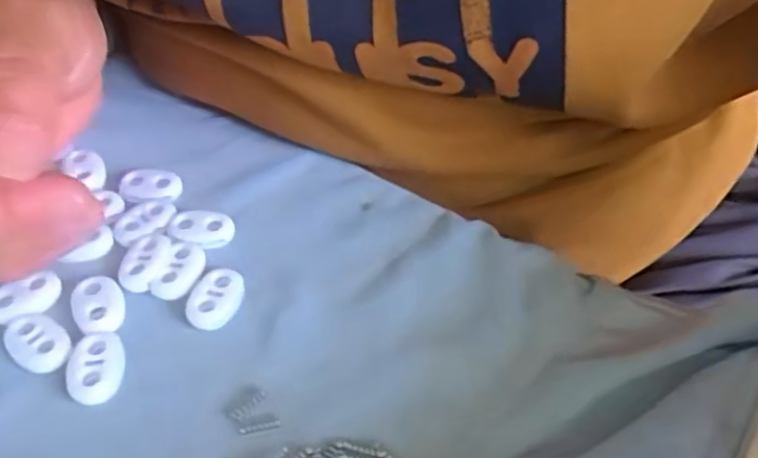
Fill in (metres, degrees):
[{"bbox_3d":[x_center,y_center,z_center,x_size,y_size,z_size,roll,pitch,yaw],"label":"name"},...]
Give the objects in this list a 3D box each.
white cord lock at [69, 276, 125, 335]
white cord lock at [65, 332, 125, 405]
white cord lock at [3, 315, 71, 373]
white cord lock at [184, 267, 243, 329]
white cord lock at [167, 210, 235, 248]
[{"bbox_3d":[-0.087,0.023,0.206,0.015,0.004,0.021,-16,50,-14],"label":"white cord lock"},{"bbox_3d":[-0.082,0.040,0.194,0.014,0.005,0.022,-5,49,-5],"label":"white cord lock"},{"bbox_3d":[-0.101,0.032,0.197,0.023,0.004,0.014,33,56,25],"label":"white cord lock"},{"bbox_3d":[-0.051,0.022,0.210,0.014,0.006,0.020,13,50,11],"label":"white cord lock"},{"bbox_3d":[-0.061,0.000,0.228,0.021,0.004,0.014,8,49,6],"label":"white cord lock"}]

